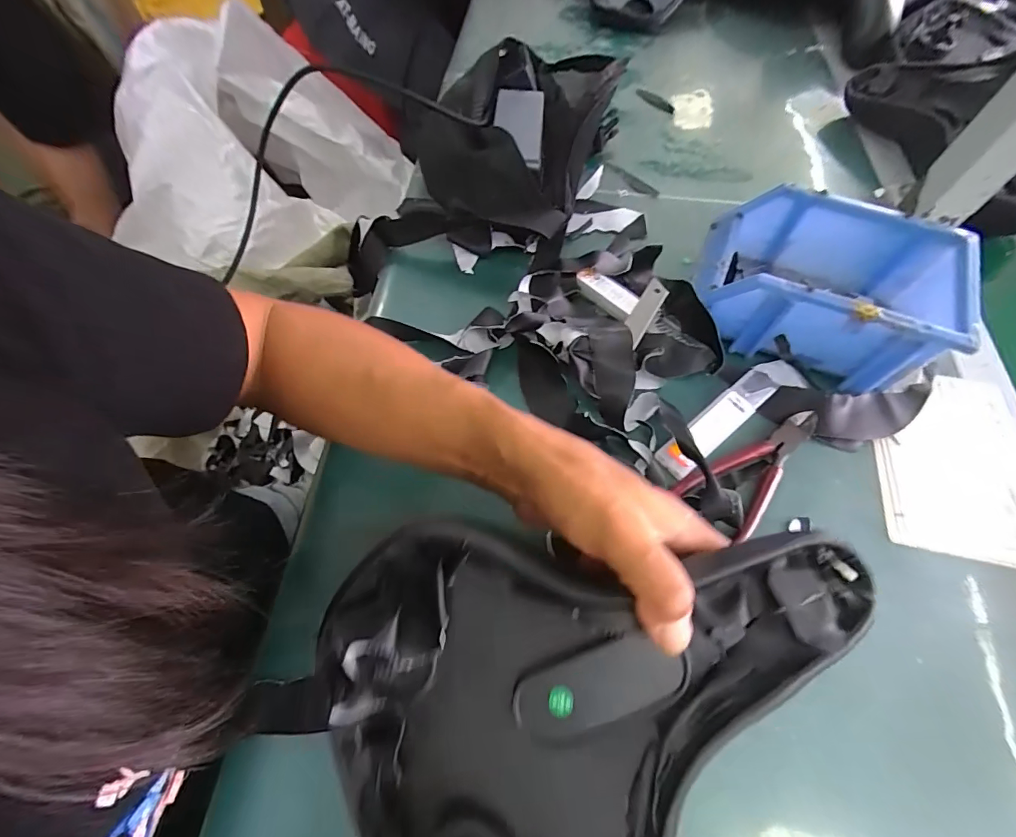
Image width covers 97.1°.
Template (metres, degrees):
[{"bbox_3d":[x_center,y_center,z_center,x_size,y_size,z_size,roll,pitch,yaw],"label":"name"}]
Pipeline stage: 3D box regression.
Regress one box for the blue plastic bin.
[{"bbox_3d":[0.249,-0.103,0.357,0.183,0.075,0.121,21,64,10],"label":"blue plastic bin"}]

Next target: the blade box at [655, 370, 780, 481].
[{"bbox_3d":[0.158,0.002,0.334,0.118,0.012,0.025,-35,69,-17],"label":"blade box"}]

